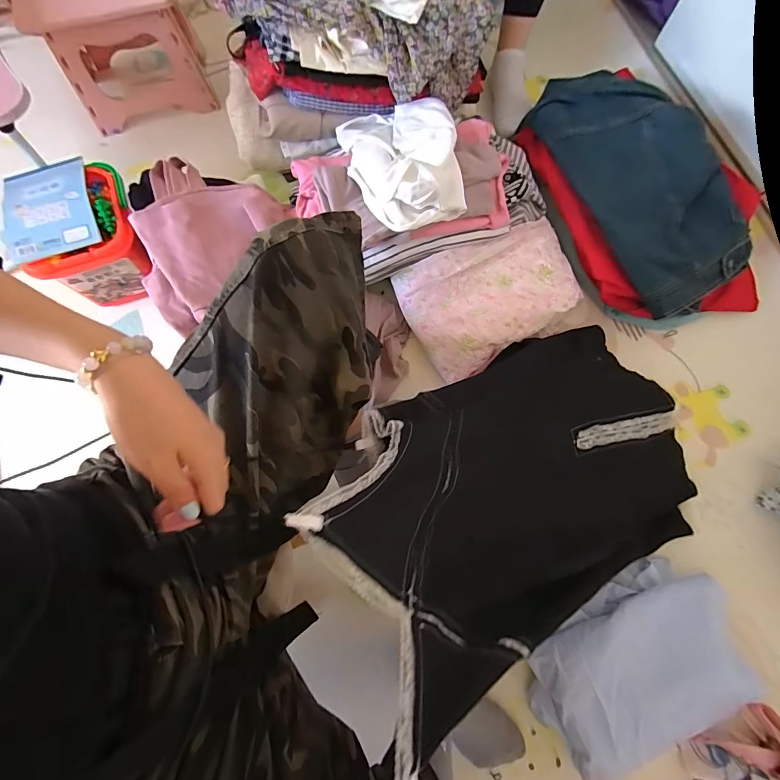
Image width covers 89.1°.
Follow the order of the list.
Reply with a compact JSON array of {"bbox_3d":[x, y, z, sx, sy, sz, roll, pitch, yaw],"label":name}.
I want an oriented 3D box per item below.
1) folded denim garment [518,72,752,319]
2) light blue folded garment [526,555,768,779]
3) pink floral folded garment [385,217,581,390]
[{"bbox_3d":[0.445,-0.391,0.717,0.221,0.079,0.488,-28,77,-8],"label":"folded denim garment"},{"bbox_3d":[0.358,0.391,0.571,0.305,0.121,0.168,-33,77,-9],"label":"light blue folded garment"},{"bbox_3d":[0.187,-0.163,0.717,0.308,0.083,0.206,-21,76,-6],"label":"pink floral folded garment"}]

